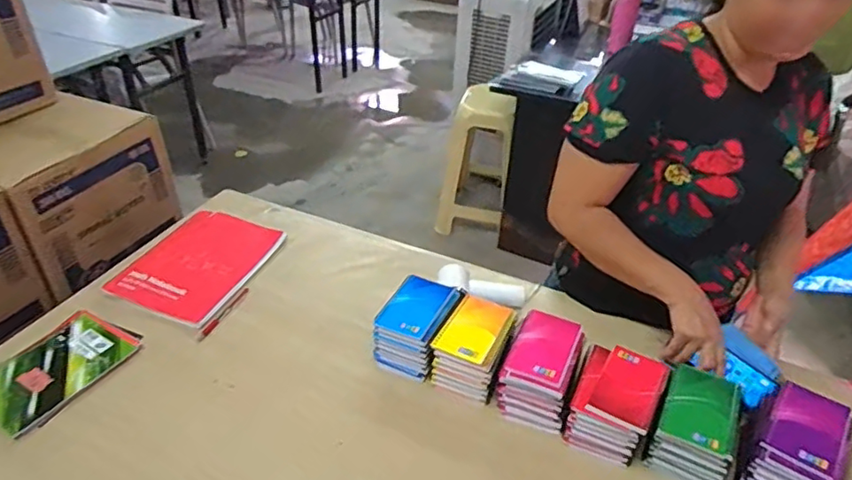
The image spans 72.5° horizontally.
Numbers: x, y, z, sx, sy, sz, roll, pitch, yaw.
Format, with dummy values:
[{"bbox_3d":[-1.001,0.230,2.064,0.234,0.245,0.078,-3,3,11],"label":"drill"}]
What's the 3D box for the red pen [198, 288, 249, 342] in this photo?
[{"bbox_3d":[-0.370,0.135,1.064,0.016,0.006,0.137,14,38,17],"label":"red pen"}]

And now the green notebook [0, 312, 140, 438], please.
[{"bbox_3d":[-0.601,0.207,0.935,0.149,0.014,0.206,20,40,23],"label":"green notebook"}]

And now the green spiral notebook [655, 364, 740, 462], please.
[{"bbox_3d":[0.388,0.238,0.811,0.093,0.020,0.124,19,40,22],"label":"green spiral notebook"}]

